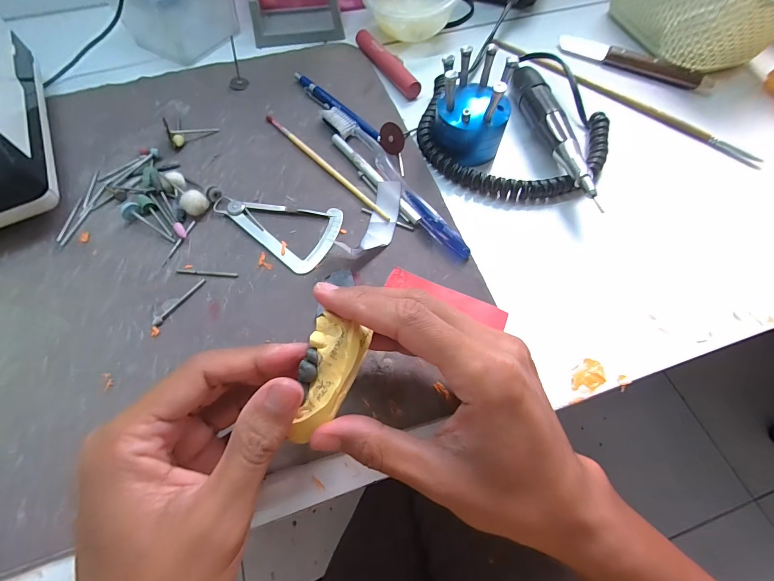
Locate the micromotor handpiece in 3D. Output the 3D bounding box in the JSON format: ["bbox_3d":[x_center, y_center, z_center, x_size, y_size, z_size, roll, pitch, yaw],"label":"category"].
[{"bbox_3d":[0.140,-0.130,0.300,0.024,0.027,0.161,-9,63,-4],"label":"micromotor handpiece"}]

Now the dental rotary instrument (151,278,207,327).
[{"bbox_3d":[-0.141,0.007,0.242,0.005,0.004,0.042,30,67,14],"label":"dental rotary instrument"}]

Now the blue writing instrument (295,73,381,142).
[{"bbox_3d":[-0.049,-0.171,0.330,0.011,0.011,0.120,-41,70,-18],"label":"blue writing instrument"}]

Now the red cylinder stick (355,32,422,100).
[{"bbox_3d":[-0.002,-0.228,0.356,0.015,0.014,0.103,-30,67,-14],"label":"red cylinder stick"}]

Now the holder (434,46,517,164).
[{"bbox_3d":[0.069,-0.146,0.287,0.058,0.062,0.053,18,65,9],"label":"holder"}]

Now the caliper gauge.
[{"bbox_3d":[-0.081,-0.057,0.274,0.098,0.005,0.058,32,68,15],"label":"caliper gauge"}]

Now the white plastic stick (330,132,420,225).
[{"bbox_3d":[-0.010,-0.093,0.291,0.007,0.005,0.115,-35,68,-16],"label":"white plastic stick"}]

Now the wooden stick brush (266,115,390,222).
[{"bbox_3d":[-0.054,-0.106,0.300,0.006,0.004,0.160,-40,69,-18],"label":"wooden stick brush"}]

